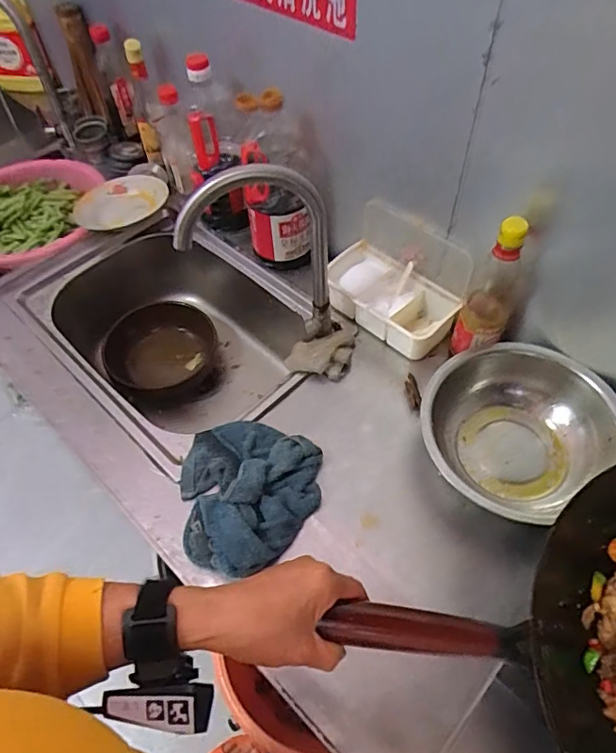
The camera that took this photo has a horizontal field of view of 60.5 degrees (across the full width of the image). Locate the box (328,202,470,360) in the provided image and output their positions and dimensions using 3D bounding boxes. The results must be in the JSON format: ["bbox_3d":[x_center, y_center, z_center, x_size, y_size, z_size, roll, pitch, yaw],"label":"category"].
[{"bbox_3d":[0.137,-0.150,0.854,0.226,0.175,0.113,33,61,21],"label":"box"}]

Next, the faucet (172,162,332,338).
[{"bbox_3d":[-0.062,-0.143,0.749,0.216,0.331,0.048,-16,56,-11],"label":"faucet"}]

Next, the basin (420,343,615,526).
[{"bbox_3d":[0.277,0.069,0.719,0.236,0.110,0.228,0,55,0],"label":"basin"}]

